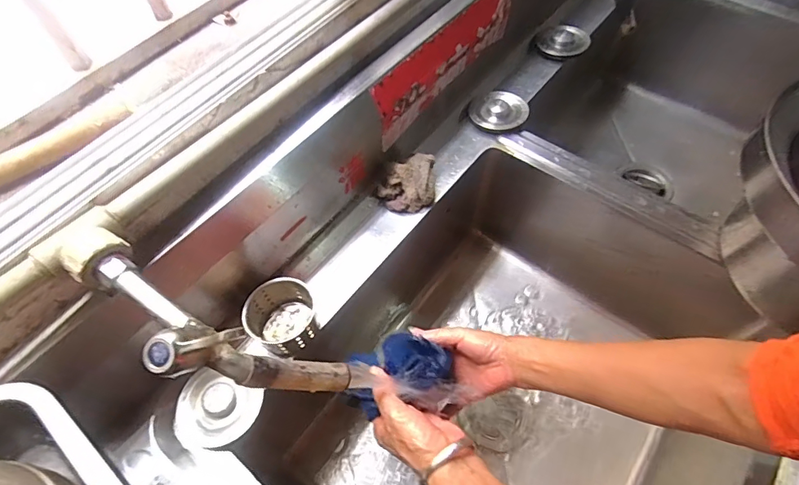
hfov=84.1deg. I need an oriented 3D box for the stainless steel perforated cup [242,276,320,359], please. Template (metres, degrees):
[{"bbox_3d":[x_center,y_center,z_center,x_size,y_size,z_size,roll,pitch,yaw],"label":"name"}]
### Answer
[{"bbox_3d":[-0.128,0.081,0.482,0.068,0.051,0.072,-1,57,1],"label":"stainless steel perforated cup"}]

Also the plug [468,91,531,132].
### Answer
[{"bbox_3d":[0.145,-0.193,0.654,0.085,0.023,0.078,14,59,10],"label":"plug"}]

